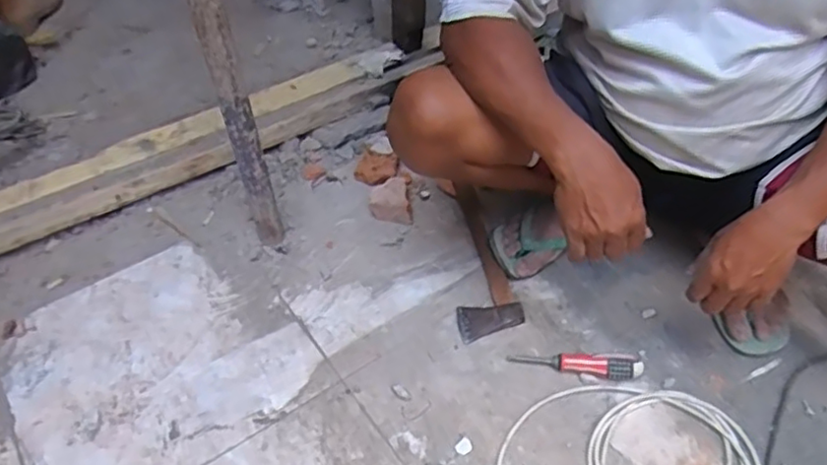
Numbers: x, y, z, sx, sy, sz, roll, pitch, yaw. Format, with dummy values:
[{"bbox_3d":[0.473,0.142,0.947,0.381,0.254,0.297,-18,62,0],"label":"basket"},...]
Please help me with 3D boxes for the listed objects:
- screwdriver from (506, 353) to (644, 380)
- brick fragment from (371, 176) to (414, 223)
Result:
[{"bbox_3d":[0.223,0.180,0.866,0.176,0.024,0.030,4,47,6],"label":"screwdriver"},{"bbox_3d":[-0.041,-0.053,1.082,0.068,0.046,0.082,-10,47,-6],"label":"brick fragment"}]

